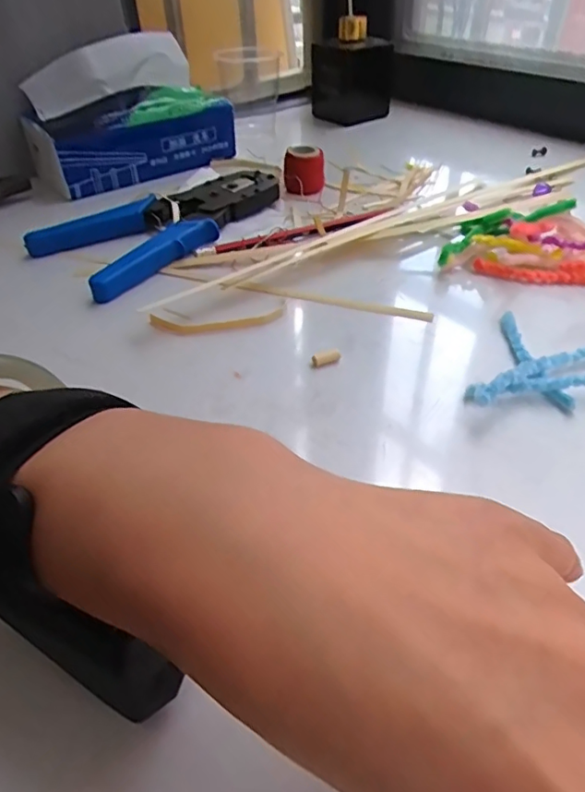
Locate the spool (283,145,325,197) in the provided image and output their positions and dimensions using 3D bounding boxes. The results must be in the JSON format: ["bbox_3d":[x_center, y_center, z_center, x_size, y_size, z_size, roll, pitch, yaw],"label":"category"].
[{"bbox_3d":[0.010,-0.193,0.475,0.035,0.034,0.040,-1,41,2],"label":"spool"}]

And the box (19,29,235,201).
[{"bbox_3d":[-0.153,-0.264,0.511,0.182,0.101,0.079,-26,46,-24],"label":"box"}]

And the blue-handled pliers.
[{"bbox_3d":[-0.095,-0.136,0.424,0.095,0.020,0.194,28,50,31],"label":"blue-handled pliers"}]

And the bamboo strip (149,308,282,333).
[{"bbox_3d":[-0.044,-0.043,0.322,0.076,0.008,0.010,-6,41,-3],"label":"bamboo strip"}]

